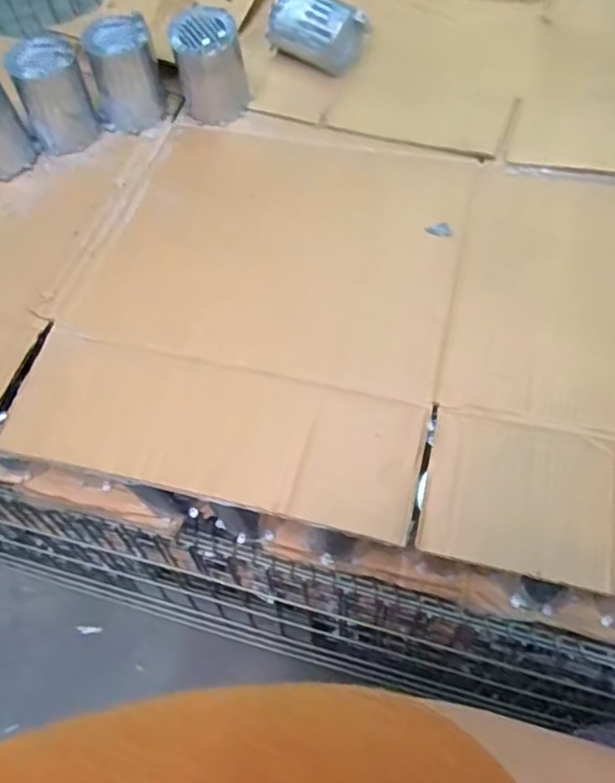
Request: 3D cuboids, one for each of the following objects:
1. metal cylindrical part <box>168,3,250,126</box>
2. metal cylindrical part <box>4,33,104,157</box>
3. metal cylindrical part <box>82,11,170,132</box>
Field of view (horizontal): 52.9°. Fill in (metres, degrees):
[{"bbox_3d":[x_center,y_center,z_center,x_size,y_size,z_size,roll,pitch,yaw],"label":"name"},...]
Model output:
[{"bbox_3d":[-0.129,-0.430,0.832,0.086,0.128,0.094,-2,60,4],"label":"metal cylindrical part"},{"bbox_3d":[-0.341,-0.397,0.835,0.092,0.113,0.104,-27,62,-9],"label":"metal cylindrical part"},{"bbox_3d":[-0.252,-0.438,0.849,0.096,0.118,0.091,-2,60,4],"label":"metal cylindrical part"}]

